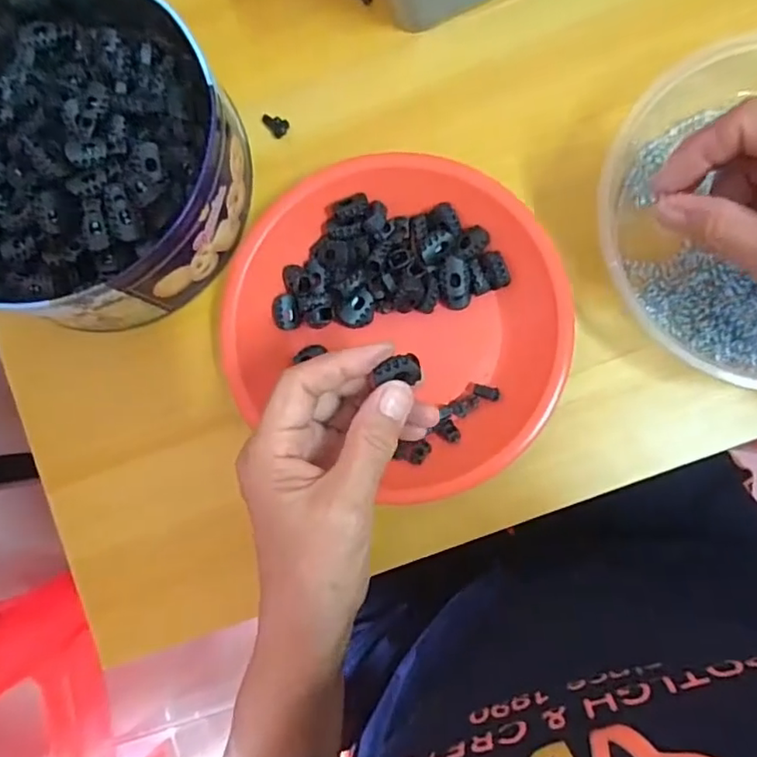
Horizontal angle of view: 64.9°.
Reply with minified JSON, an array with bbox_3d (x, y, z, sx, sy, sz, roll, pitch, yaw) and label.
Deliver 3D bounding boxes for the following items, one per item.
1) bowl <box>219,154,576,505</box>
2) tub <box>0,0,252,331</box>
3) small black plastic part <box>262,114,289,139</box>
[{"bbox_3d":[0.010,-0.031,0.355,0.199,0.032,0.191,30,90,5],"label":"bowl"},{"bbox_3d":[-0.185,-0.133,0.347,0.193,0.069,0.204,0,88,5],"label":"tub"},{"bbox_3d":[-0.064,-0.161,0.373,0.012,0.006,0.017,-40,85,2],"label":"small black plastic part"}]

